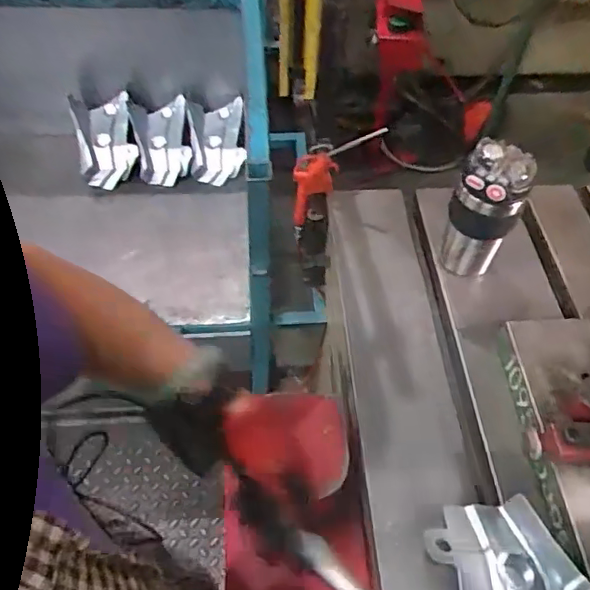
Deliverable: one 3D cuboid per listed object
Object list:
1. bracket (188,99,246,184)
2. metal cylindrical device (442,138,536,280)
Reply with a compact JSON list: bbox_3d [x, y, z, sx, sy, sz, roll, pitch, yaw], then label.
[{"bbox_3d":[-0.182,-0.359,1.308,0.125,0.118,0.149,-4,54,-6],"label":"bracket"},{"bbox_3d":[0.235,-0.102,0.698,0.082,0.171,0.065,24,56,14],"label":"metal cylindrical device"}]

